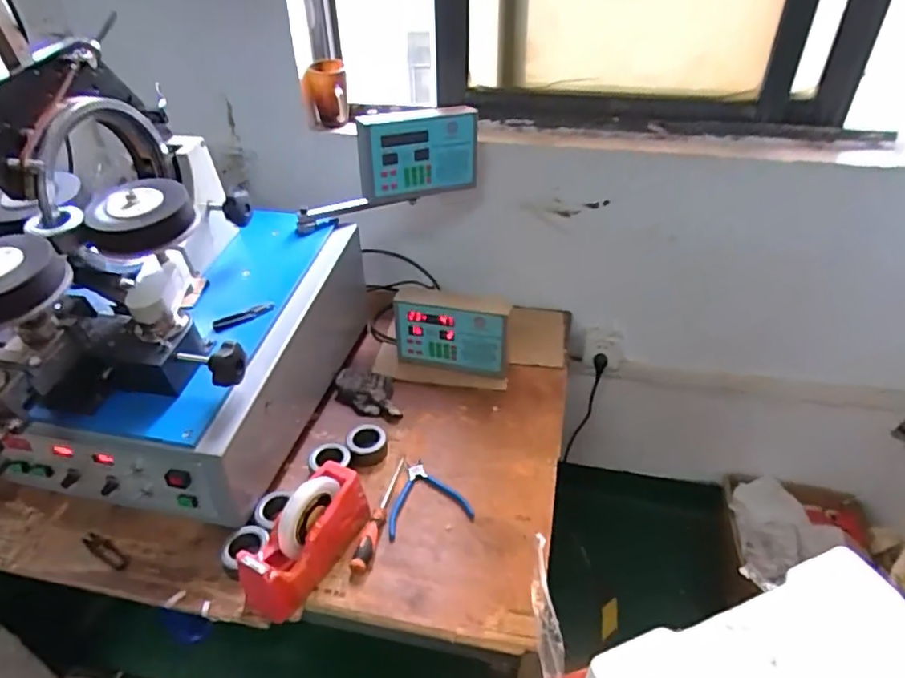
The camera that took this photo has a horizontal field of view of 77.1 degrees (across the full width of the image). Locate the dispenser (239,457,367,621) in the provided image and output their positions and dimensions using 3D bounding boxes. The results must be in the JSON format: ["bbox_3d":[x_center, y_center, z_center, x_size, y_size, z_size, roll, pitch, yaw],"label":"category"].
[{"bbox_3d":[-0.204,0.268,0.785,0.084,0.111,0.197,18,41,23],"label":"dispenser"}]

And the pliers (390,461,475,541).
[{"bbox_3d":[-0.047,0.247,0.903,0.130,0.013,0.132,-10,38,-12],"label":"pliers"}]

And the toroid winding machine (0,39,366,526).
[{"bbox_3d":[-0.433,-0.105,0.946,0.416,0.597,0.659,2,37,3],"label":"toroid winding machine"}]

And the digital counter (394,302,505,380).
[{"bbox_3d":[-0.005,-0.002,1.122,0.224,0.140,0.038,11,38,15],"label":"digital counter"}]

